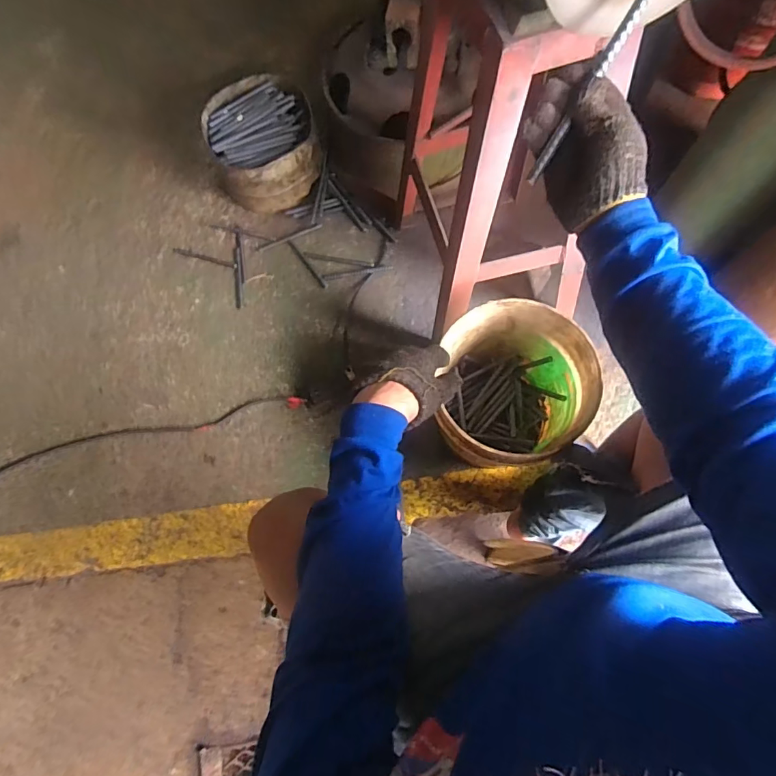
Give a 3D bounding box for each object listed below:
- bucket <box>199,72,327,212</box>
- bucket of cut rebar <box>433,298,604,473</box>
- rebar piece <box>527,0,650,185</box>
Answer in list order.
[{"bbox_3d":[-0.341,-0.658,1.233,0.288,0.165,0.309,-1,74,3],"label":"bucket"},{"bbox_3d":[0.240,0.009,0.908,0.254,0.269,0.292,2,78,0],"label":"bucket of cut rebar"},{"bbox_3d":[0.196,-0.294,0.442,0.011,0.009,0.188,34,120,7],"label":"rebar piece"}]

